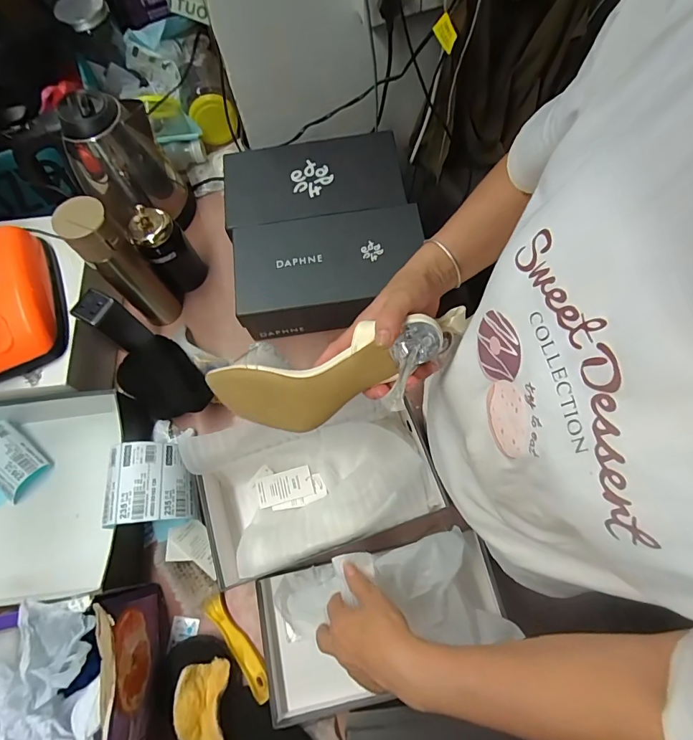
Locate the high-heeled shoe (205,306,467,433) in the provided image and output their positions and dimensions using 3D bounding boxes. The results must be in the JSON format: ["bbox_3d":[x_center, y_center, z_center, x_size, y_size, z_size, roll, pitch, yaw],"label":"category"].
[{"bbox_3d":[-0.009,0.007,0.376,0.237,0.066,0.077,-18,70,3],"label":"high-heeled shoe"}]

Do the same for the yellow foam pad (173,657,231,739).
[{"bbox_3d":[-0.166,0.398,0.481,0.052,0.034,0.097,-5,70,0],"label":"yellow foam pad"}]

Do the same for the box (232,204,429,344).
[{"bbox_3d":[-0.027,-0.157,0.670,0.283,0.094,0.160,-7,70,0],"label":"box"}]

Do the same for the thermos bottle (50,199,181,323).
[{"bbox_3d":[-0.320,-0.143,0.617,0.067,0.245,0.055,-42,74,-13],"label":"thermos bottle"}]

